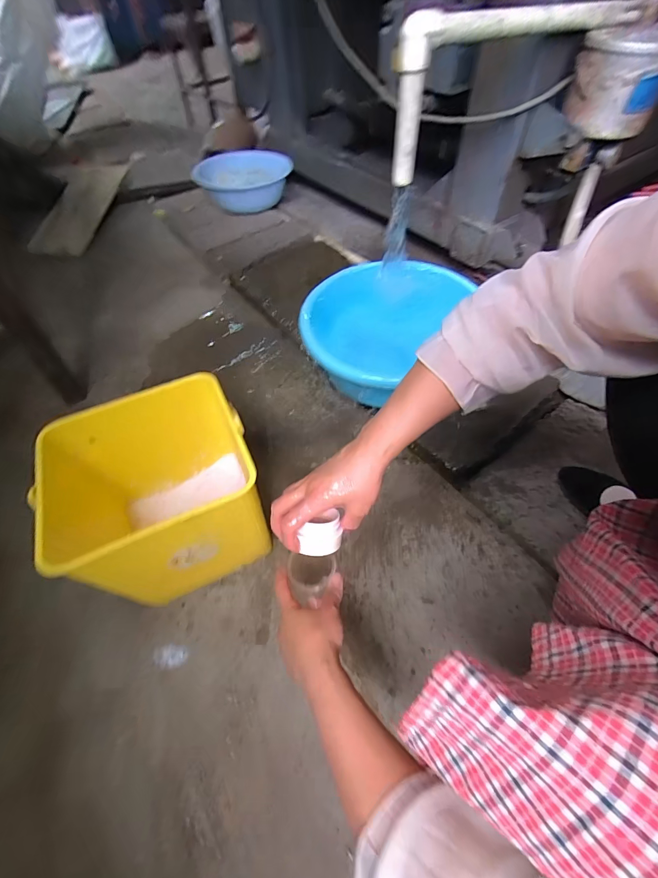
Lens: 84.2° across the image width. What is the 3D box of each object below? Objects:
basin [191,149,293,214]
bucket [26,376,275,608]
[{"bbox_3d":[-0.319,-0.941,1.317,0.328,0.120,0.322,-1,57,1],"label":"basin"},{"bbox_3d":[-0.228,0.095,0.562,0.248,0.263,0.228,-25,57,-14],"label":"bucket"}]

